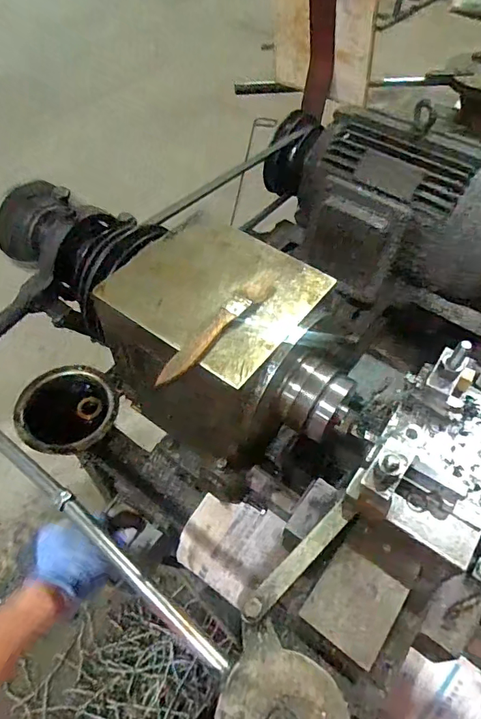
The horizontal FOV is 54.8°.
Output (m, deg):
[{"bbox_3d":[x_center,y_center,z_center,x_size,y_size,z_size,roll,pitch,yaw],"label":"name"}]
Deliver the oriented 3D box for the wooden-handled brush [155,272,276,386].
[{"bbox_3d":[-0.017,-0.030,0.394,0.021,0.010,0.147,34,60,21],"label":"wooden-handled brush"}]

